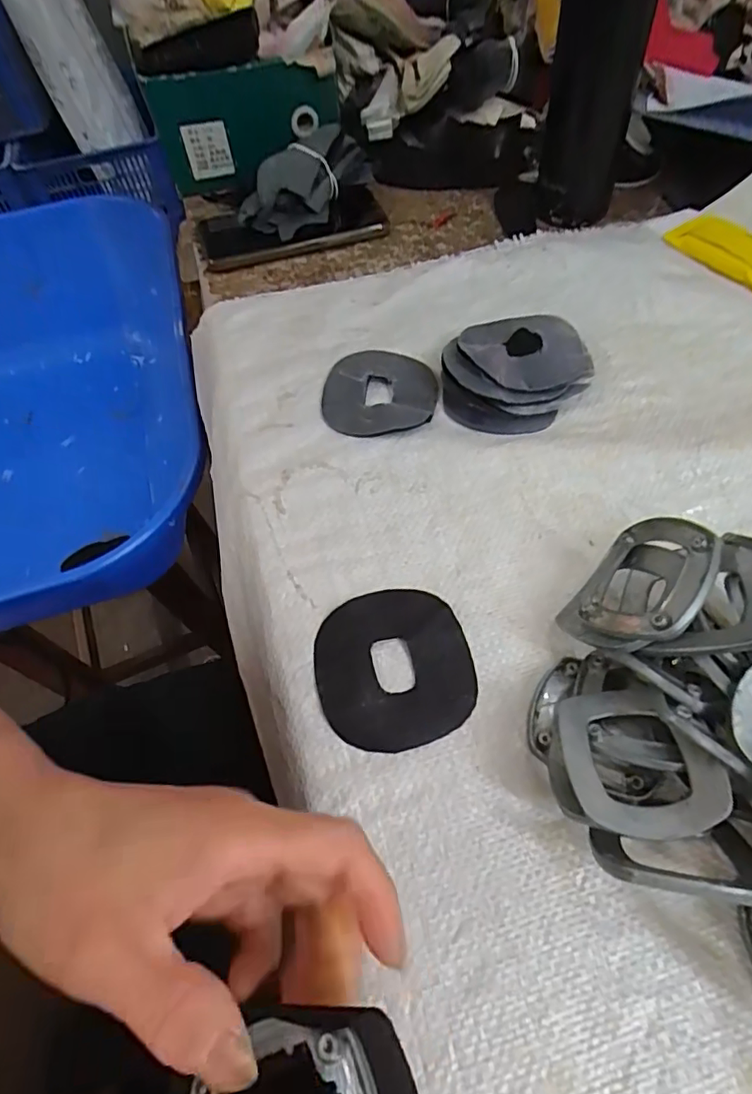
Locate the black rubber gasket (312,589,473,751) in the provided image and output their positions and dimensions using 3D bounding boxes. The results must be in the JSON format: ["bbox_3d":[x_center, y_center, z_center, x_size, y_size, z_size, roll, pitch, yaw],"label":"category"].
[{"bbox_3d":[0.009,0.059,0.284,0.076,0.005,0.078,-2,57,4],"label":"black rubber gasket"}]

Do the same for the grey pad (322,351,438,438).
[{"bbox_3d":[0.003,-0.106,0.385,0.074,0.005,0.083,6,58,9],"label":"grey pad"}]

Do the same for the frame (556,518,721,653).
[{"bbox_3d":[0.120,0.019,0.263,0.066,0.016,0.068,-55,24,-14],"label":"frame"}]

